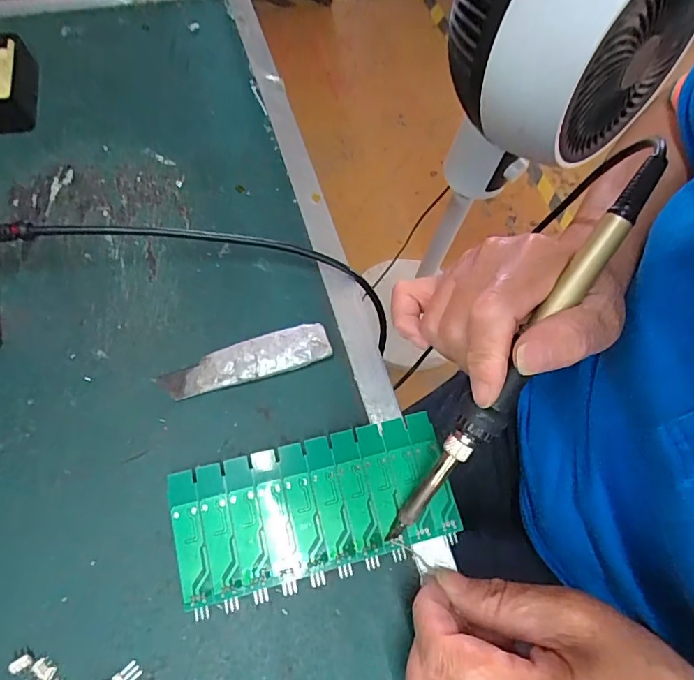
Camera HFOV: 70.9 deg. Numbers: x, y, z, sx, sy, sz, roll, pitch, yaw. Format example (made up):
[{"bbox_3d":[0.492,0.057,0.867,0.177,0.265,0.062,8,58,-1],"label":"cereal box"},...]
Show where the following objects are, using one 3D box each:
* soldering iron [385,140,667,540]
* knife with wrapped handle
[{"bbox_3d":[0.083,0.006,0.224,0.017,0.020,0.219,33,96,13],"label":"soldering iron"},{"bbox_3d":[-0.058,0.011,0.281,0.096,0.007,0.025,-13,66,-12],"label":"knife with wrapped handle"}]

